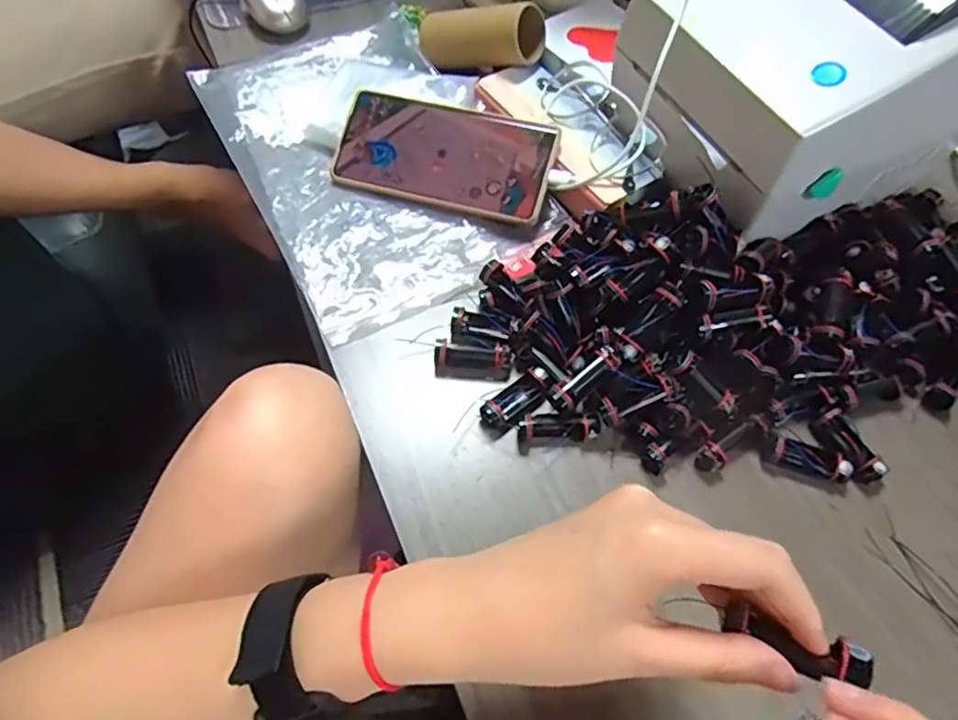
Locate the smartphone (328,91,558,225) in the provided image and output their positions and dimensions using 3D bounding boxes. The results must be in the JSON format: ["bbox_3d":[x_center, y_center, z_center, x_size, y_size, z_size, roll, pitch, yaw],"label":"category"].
[{"bbox_3d":[-0.026,-0.153,0.473,0.164,0.007,0.076,16,88,10],"label":"smartphone"}]

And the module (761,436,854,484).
[{"bbox_3d":[0.195,0.059,0.379,0.047,0.015,0.015,18,61,6],"label":"module"}]

